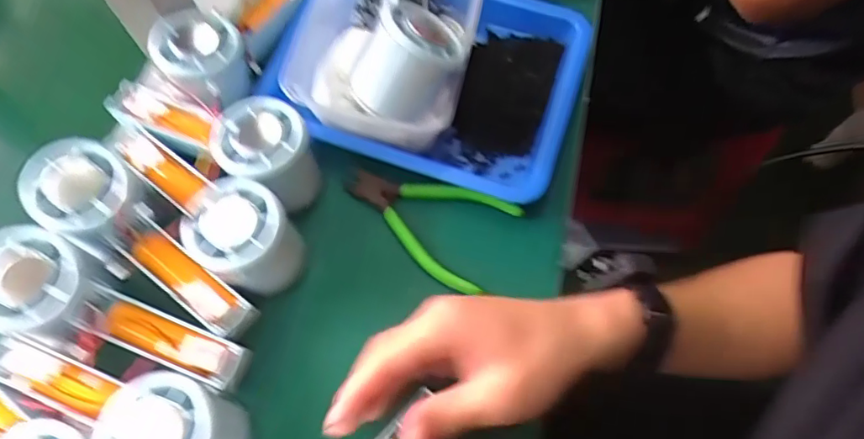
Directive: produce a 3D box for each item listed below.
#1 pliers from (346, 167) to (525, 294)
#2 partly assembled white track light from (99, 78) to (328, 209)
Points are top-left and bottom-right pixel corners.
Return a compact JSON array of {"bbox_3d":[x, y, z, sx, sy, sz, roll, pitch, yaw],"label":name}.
[{"bbox_3d":[-0.006,0.005,0.374,0.120,0.018,0.065,17,68,7],"label":"pliers"},{"bbox_3d":[-0.151,-0.058,0.379,0.161,0.065,0.061,27,70,11],"label":"partly assembled white track light"}]

